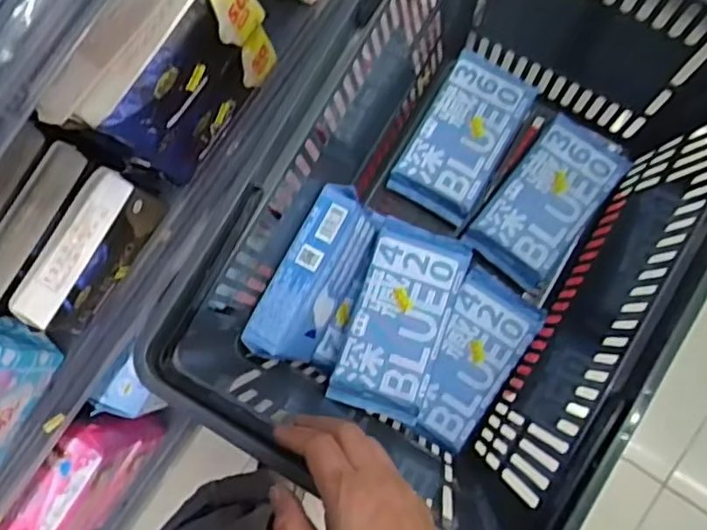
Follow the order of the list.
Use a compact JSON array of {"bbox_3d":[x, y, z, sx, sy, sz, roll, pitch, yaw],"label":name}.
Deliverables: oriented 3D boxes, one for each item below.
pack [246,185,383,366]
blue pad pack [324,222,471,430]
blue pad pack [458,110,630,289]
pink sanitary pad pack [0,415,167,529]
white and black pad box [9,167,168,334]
[{"bbox_3d":[-0.032,0.011,0.605,0.060,0.087,0.163,30,86,6],"label":"pack"},{"bbox_3d":[0.044,0.051,0.612,0.086,0.046,0.178,19,85,6],"label":"blue pad pack"},{"bbox_3d":[0.200,-0.067,0.655,0.096,0.040,0.175,36,87,7],"label":"blue pad pack"},{"bbox_3d":[-0.358,0.290,0.866,0.066,0.169,0.207,33,87,7],"label":"pink sanitary pad pack"},{"bbox_3d":[-0.244,-0.011,0.602,0.051,0.075,0.150,31,86,7],"label":"white and black pad box"}]

